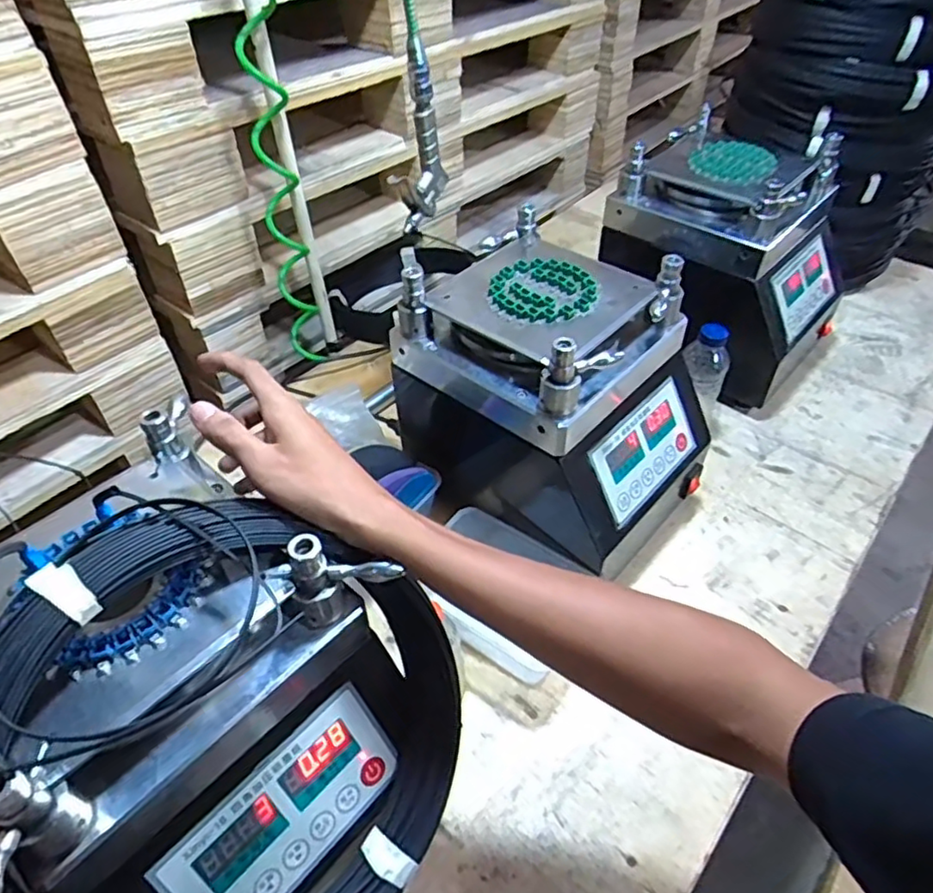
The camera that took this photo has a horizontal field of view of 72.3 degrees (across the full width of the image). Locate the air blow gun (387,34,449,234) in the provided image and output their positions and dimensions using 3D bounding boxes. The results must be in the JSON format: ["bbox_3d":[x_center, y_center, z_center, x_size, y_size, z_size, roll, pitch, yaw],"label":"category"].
[{"bbox_3d":[-0.053,-0.317,0.663,0.030,0.171,0.079,16,48,16],"label":"air blow gun"}]

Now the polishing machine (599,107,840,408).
[{"bbox_3d":[0.364,-0.261,0.891,0.245,0.275,0.275,-36,55,-29],"label":"polishing machine"}]

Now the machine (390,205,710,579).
[{"bbox_3d":[0.097,-0.044,0.685,0.226,0.265,0.274,-35,55,-29],"label":"machine"}]

